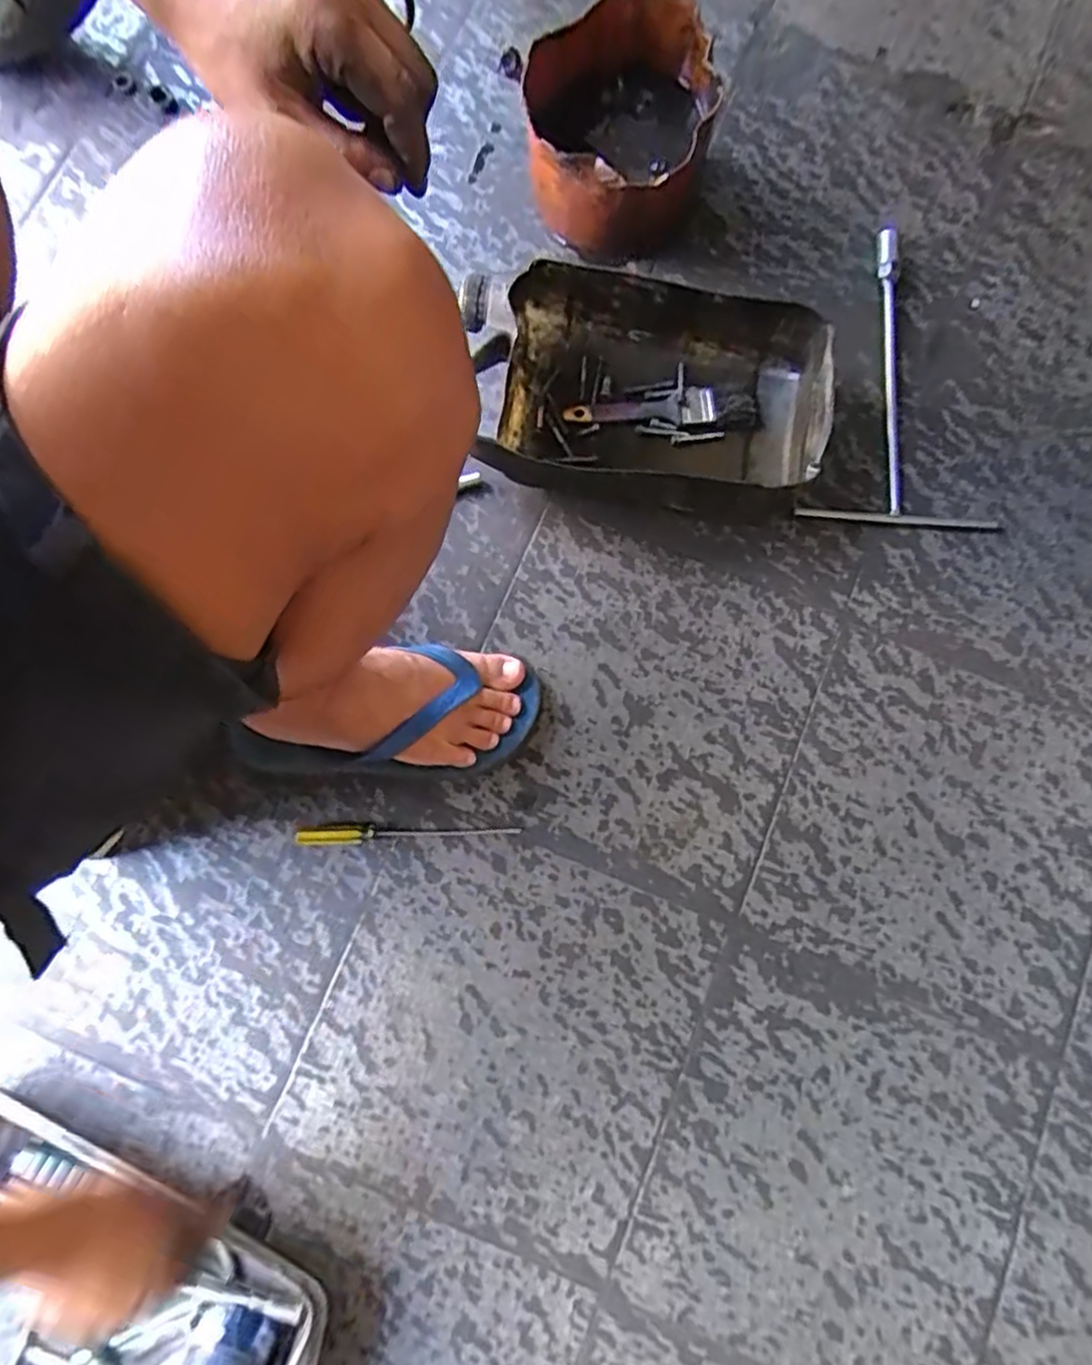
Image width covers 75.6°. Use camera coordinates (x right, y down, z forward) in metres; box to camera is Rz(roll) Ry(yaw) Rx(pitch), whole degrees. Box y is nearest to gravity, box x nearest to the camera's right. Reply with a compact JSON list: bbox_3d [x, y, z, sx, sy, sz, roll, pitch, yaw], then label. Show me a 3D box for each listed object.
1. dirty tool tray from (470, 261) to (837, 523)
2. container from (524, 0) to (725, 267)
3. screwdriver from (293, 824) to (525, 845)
[{"bbox_3d":[0.106,-0.257,0.651,0.282,0.099,0.183,11,79,1],"label":"dirty tool tray"},{"bbox_3d":[0.072,-0.540,0.696,0.167,0.123,0.214,-2,80,-2],"label":"container"},{"bbox_3d":[-0.121,0.129,0.607,0.191,0.018,0.016,-2,80,-2],"label":"screwdriver"}]

